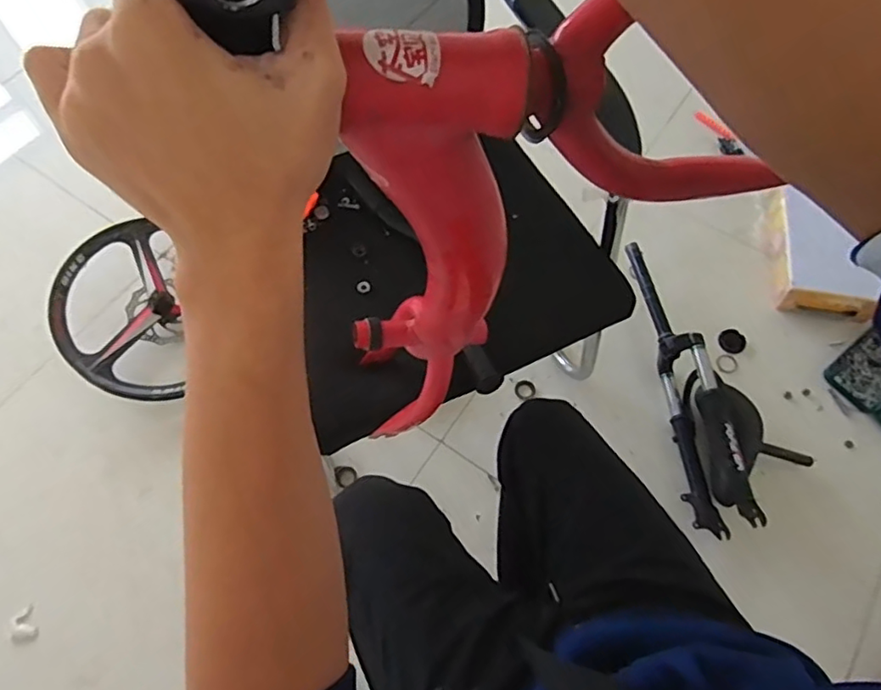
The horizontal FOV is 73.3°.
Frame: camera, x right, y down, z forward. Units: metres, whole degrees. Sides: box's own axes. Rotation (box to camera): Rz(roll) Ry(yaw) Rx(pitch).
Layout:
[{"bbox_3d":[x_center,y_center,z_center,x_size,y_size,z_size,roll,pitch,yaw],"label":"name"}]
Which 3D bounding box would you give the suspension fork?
[{"bbox_3d":[0.473,0.055,1.159,0.084,0.147,0.604,-8,62,1],"label":"suspension fork"}]

